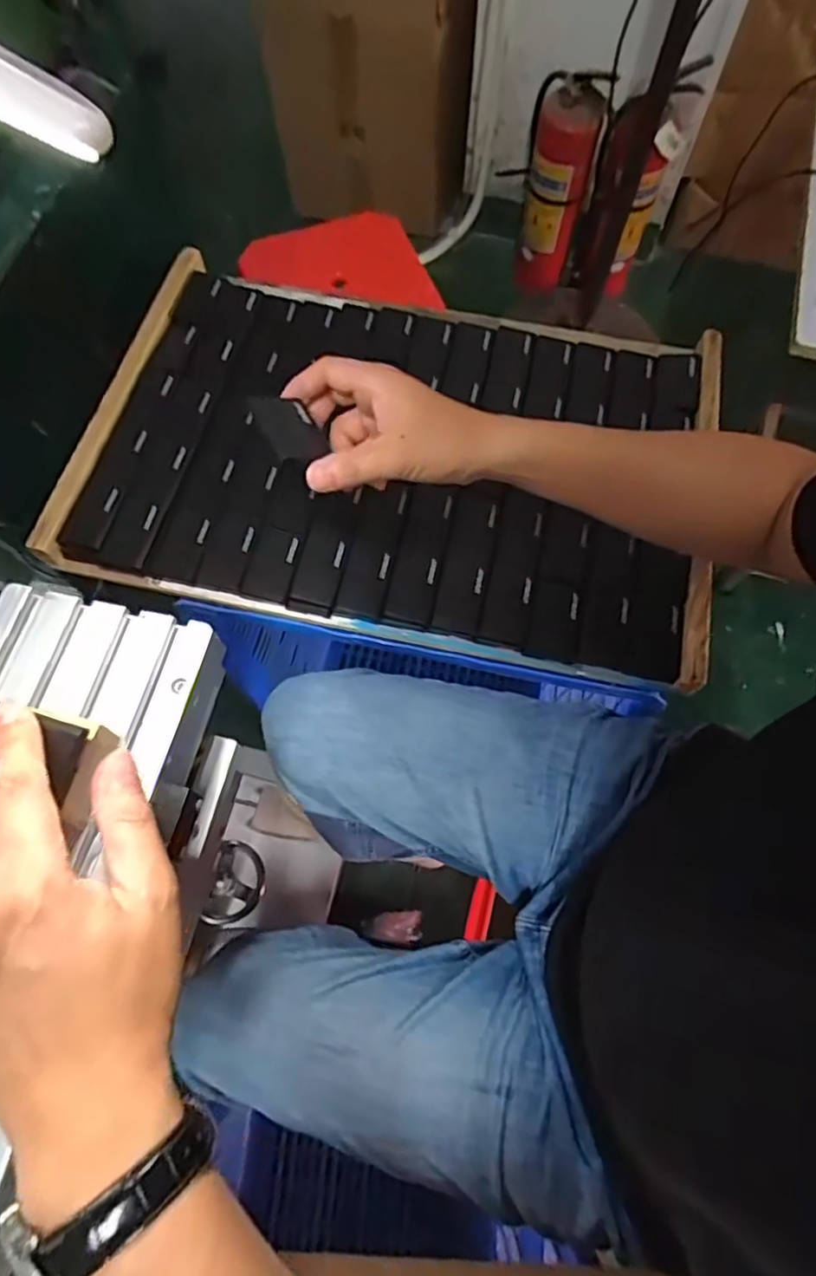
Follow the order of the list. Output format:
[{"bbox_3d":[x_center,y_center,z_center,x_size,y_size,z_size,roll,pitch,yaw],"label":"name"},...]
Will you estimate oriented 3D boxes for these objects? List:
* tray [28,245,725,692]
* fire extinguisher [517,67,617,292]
[{"bbox_3d":[-0.010,-0.183,0.619,0.586,0.049,0.361,11,67,4],"label":"tray"},{"bbox_3d":[0.327,-1.007,1.423,0.136,0.424,0.127,9,67,3],"label":"fire extinguisher"}]

